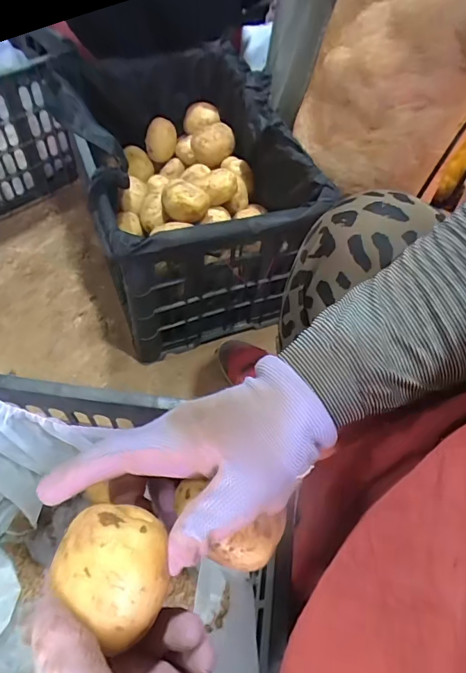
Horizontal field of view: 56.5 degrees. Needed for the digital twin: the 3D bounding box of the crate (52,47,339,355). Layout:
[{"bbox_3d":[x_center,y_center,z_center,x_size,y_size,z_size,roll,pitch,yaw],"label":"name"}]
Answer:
[{"bbox_3d":[-0.097,-0.260,0.795,0.326,0.297,0.486,-18,60,-16],"label":"crate"}]

